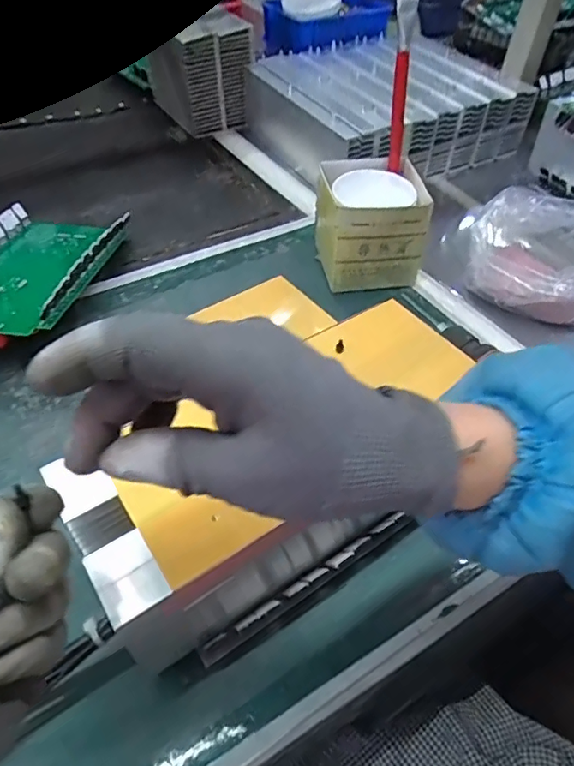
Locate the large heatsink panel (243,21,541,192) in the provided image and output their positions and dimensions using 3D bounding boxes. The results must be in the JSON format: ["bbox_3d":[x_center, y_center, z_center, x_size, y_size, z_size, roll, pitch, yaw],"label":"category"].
[{"bbox_3d":[0.155,-0.443,0.860,0.349,0.108,0.303,-22,53,-20],"label":"large heatsink panel"}]

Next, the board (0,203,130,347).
[{"bbox_3d":[-0.286,-0.129,0.589,0.151,0.051,0.261,6,37,2],"label":"board"}]

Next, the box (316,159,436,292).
[{"bbox_3d":[0.096,-0.184,0.629,0.114,0.111,0.118,0,49,-3],"label":"box"}]

